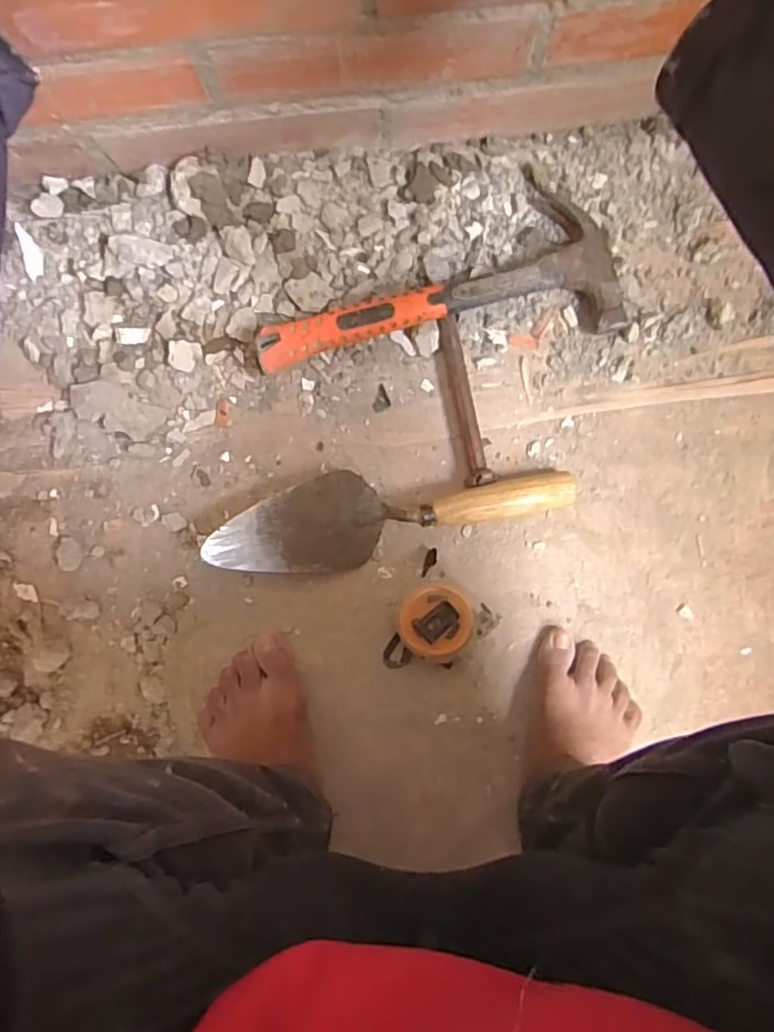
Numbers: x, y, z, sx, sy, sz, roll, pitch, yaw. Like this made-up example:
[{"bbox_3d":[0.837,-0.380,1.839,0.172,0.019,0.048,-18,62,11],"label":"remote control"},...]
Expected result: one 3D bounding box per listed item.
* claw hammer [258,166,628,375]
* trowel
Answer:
[{"bbox_3d":[0.042,-0.211,0.532,0.310,0.055,0.145,-7,92,1],"label":"claw hammer"},{"bbox_3d":[0.008,0.001,0.537,0.302,0.064,0.082,-5,92,1],"label":"trowel"}]

